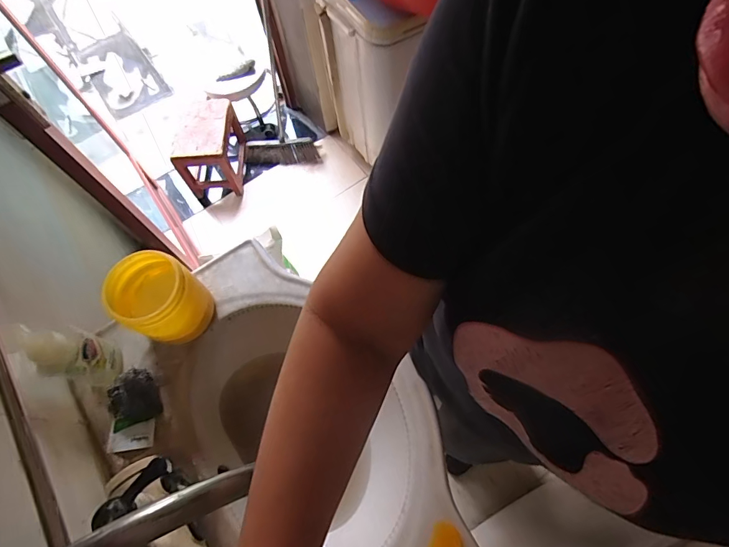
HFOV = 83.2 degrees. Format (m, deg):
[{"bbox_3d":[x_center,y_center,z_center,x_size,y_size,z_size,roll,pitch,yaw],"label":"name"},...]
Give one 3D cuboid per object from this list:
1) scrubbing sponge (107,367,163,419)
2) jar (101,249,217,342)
[{"bbox_3d":[-0.332,0.171,0.590,0.068,0.049,0.073,2,65,5],"label":"scrubbing sponge"},{"bbox_3d":[-0.298,0.039,0.603,0.113,0.116,0.103,32,71,17],"label":"jar"}]

